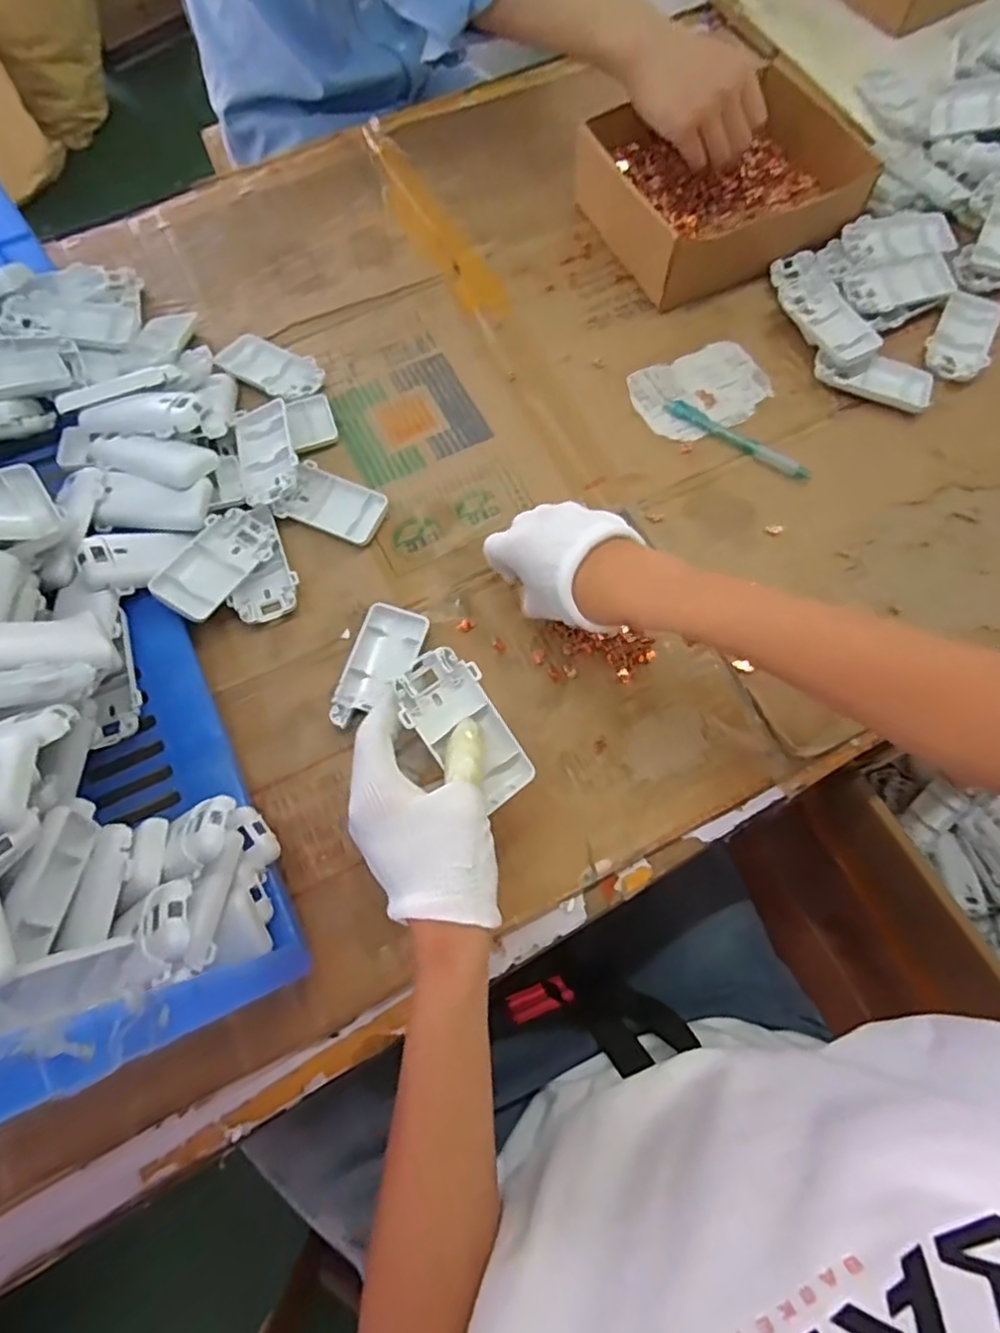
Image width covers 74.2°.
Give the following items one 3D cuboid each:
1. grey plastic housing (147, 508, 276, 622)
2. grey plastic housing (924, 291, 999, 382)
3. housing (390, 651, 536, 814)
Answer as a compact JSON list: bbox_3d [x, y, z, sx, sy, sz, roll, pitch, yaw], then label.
[{"bbox_3d":[-0.212,-0.077,0.495,0.049,0.011,0.097,33,58,-4],"label":"grey plastic housing"},{"bbox_3d":[0.417,-0.297,0.594,0.049,0.012,0.103,26,74,10],"label":"grey plastic housing"},{"bbox_3d":[-0.019,0.036,0.384,0.048,0.017,0.095,-40,98,-12],"label":"housing"}]

